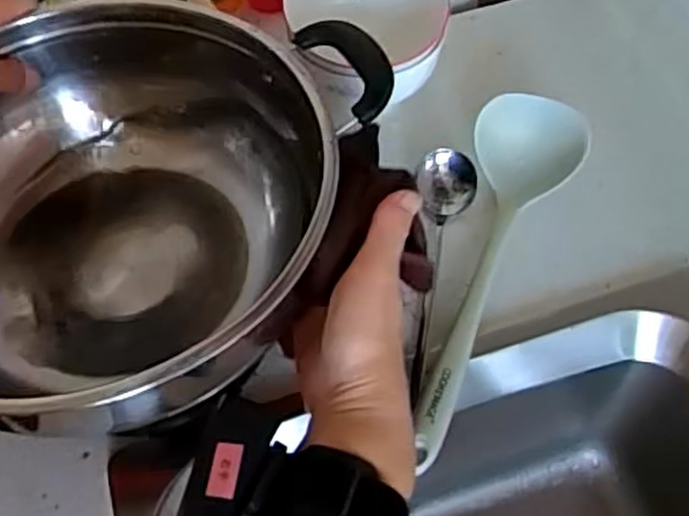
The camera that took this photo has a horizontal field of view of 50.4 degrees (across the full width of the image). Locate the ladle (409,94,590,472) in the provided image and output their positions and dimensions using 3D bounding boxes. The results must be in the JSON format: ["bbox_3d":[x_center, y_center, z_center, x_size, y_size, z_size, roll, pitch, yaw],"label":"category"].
[{"bbox_3d":[0.098,0.010,0.512,0.078,0.065,0.282,18,59,14],"label":"ladle"}]

